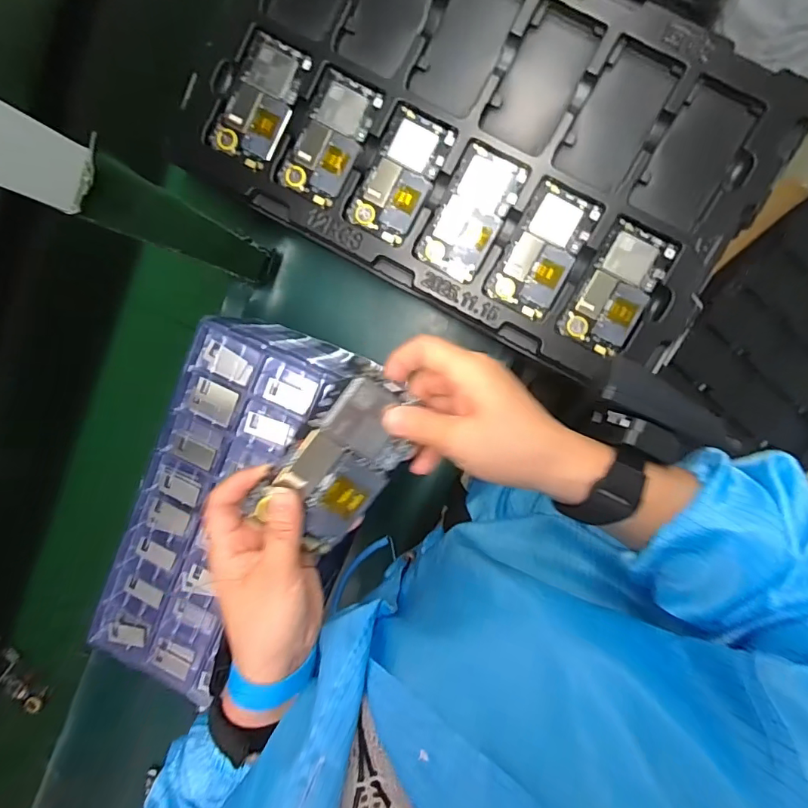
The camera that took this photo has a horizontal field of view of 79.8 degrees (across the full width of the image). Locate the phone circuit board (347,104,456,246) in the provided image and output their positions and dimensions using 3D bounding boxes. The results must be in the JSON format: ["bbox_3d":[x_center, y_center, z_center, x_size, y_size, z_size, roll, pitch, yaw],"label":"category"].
[{"bbox_3d":[-0.003,-0.235,0.502,0.064,0.009,0.125,27,95,1],"label":"phone circuit board"}]

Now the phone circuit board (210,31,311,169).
[{"bbox_3d":[-0.148,-0.315,0.505,0.067,0.005,0.122,27,97,-4],"label":"phone circuit board"}]

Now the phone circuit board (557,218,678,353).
[{"bbox_3d":[0.217,-0.116,0.490,0.066,0.006,0.125,29,99,4],"label":"phone circuit board"}]

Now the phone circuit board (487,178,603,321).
[{"bbox_3d":[0.142,-0.156,0.494,0.066,0.008,0.127,28,99,4],"label":"phone circuit board"}]

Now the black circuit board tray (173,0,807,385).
[{"bbox_3d":[0.072,-0.275,0.488,0.550,0.048,0.346,30,99,4],"label":"black circuit board tray"}]

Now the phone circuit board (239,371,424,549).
[{"bbox_3d":[-0.039,0.039,0.312,0.064,0.006,0.116,40,94,-18],"label":"phone circuit board"}]

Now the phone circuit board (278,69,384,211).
[{"bbox_3d":[-0.078,-0.274,0.499,0.067,0.008,0.123,29,99,4],"label":"phone circuit board"}]

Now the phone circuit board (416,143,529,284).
[{"bbox_3d":[0.069,-0.195,0.497,0.065,0.009,0.126,28,99,4],"label":"phone circuit board"}]

